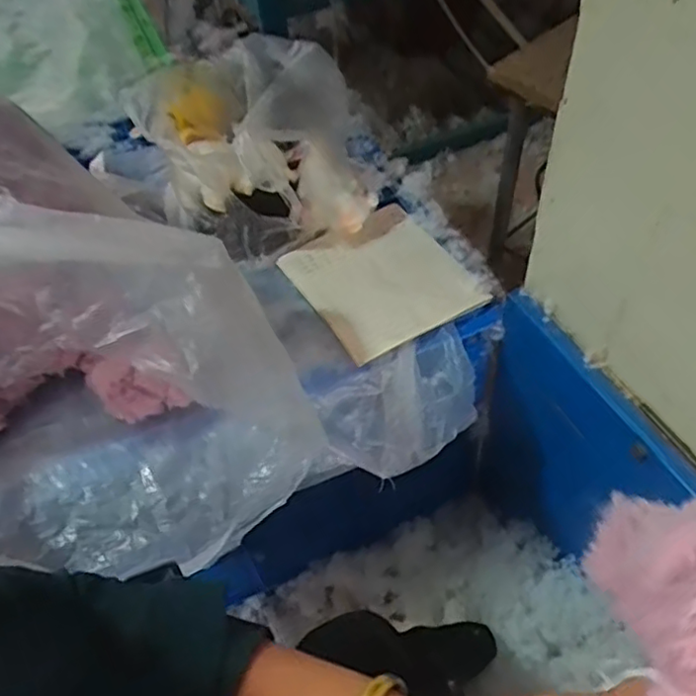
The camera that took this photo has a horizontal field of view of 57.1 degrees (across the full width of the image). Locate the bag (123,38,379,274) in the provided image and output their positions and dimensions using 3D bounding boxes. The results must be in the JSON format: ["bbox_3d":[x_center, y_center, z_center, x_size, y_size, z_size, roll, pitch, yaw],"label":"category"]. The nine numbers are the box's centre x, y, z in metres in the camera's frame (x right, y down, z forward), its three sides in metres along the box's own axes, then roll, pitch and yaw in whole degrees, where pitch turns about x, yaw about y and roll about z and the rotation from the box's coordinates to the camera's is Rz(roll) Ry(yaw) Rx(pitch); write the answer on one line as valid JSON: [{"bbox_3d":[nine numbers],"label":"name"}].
[{"bbox_3d":[-0.116,-0.261,0.777,0.249,0.144,0.309,-17,53,-8],"label":"bag"}]

